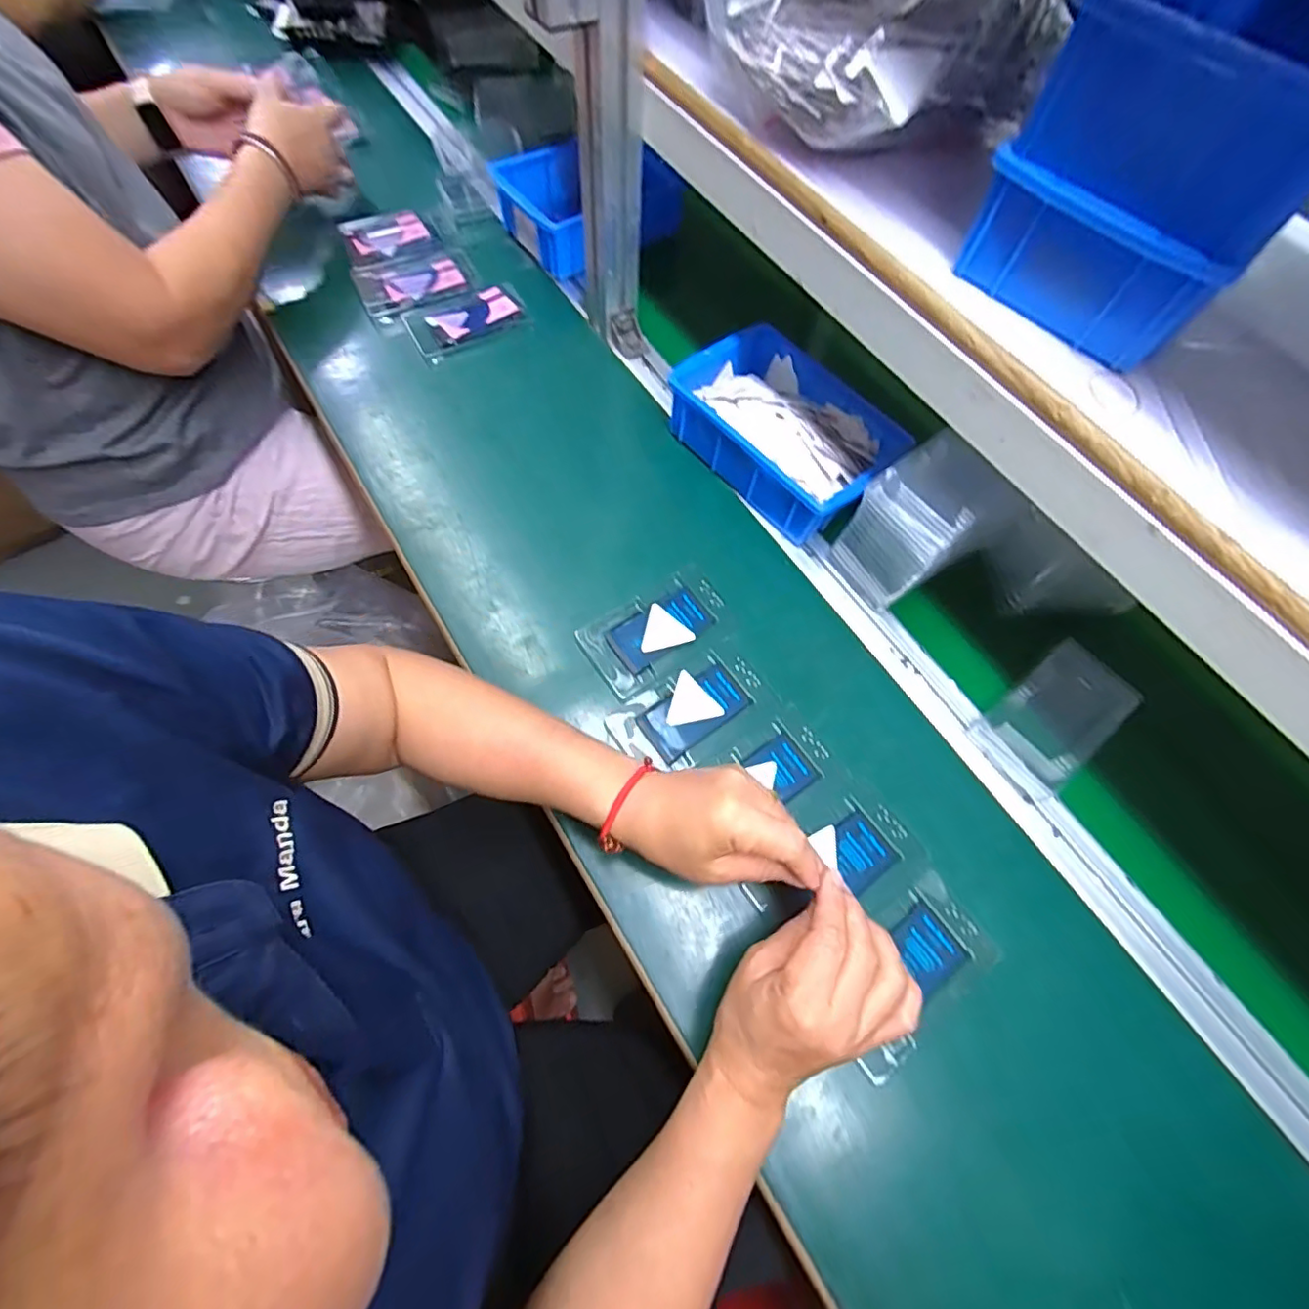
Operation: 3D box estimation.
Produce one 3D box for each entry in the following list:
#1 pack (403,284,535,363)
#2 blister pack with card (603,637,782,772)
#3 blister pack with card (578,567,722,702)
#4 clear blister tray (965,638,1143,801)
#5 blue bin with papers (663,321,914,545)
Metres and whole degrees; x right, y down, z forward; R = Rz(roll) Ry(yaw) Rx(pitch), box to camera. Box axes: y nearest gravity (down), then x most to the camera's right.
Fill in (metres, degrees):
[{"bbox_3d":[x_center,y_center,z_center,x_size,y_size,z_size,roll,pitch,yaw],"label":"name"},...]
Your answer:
[{"bbox_3d":[-0.203,-0.366,0.634,0.123,0.013,0.082,-28,71,-12],"label":"pack"},{"bbox_3d":[0.032,0.045,0.465,0.126,0.004,0.070,-32,71,-13],"label":"blister pack with card"},{"bbox_3d":[0.003,-0.022,0.493,0.124,0.004,0.072,-32,72,-14],"label":"blister pack with card"},{"bbox_3d":[0.330,0.050,0.477,0.134,0.018,0.073,-36,72,-15],"label":"clear blister tray"},{"bbox_3d":[0.128,-0.217,0.557,0.148,0.056,0.208,-37,73,-17],"label":"blue bin with papers"}]

